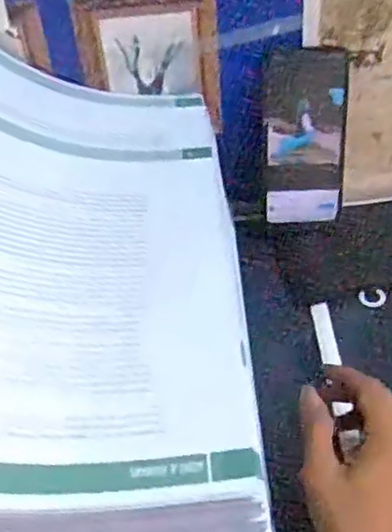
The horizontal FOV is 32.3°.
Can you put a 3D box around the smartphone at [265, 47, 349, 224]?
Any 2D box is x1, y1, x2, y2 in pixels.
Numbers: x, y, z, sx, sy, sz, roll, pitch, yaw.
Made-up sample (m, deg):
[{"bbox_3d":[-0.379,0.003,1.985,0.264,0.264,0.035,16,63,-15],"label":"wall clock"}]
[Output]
[{"bbox_3d":[0.101,-0.118,0.626,0.073,0.158,0.010,-1,19,3],"label":"smartphone"}]

